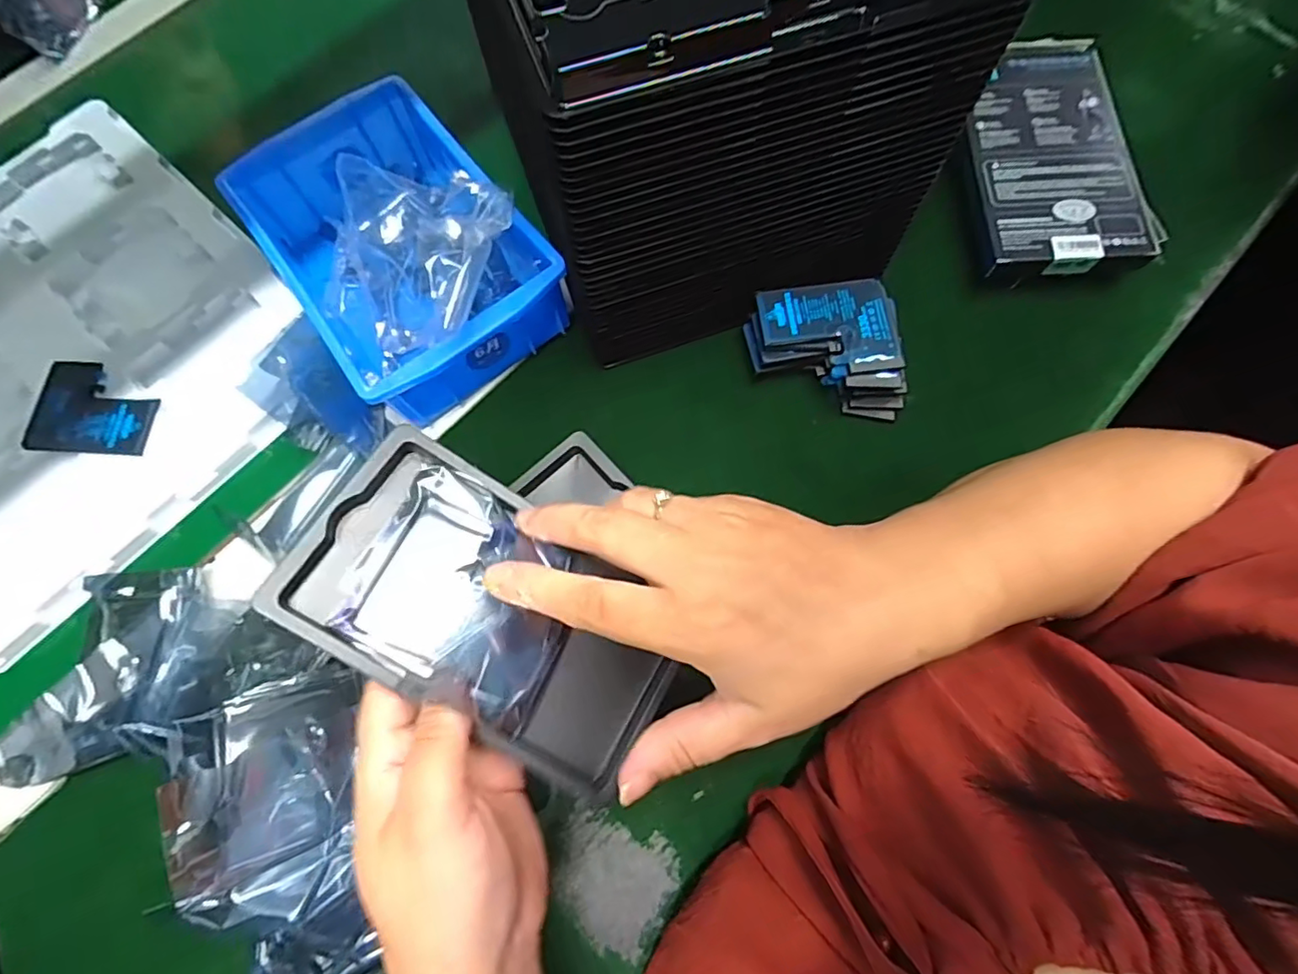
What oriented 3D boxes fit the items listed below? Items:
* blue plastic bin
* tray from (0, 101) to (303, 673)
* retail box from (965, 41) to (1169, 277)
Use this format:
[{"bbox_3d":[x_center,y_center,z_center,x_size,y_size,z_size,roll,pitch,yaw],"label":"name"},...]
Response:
[{"bbox_3d":[-0.155,-0.146,0.362,0.123,0.063,0.198,-36,76,-9],"label":"blue plastic bin"},{"bbox_3d":[-0.393,-0.092,0.382,0.311,0.023,0.267,43,79,12],"label":"tray"},{"bbox_3d":[0.252,-0.213,0.375,0.096,0.030,0.171,-1,74,1],"label":"retail box"}]

